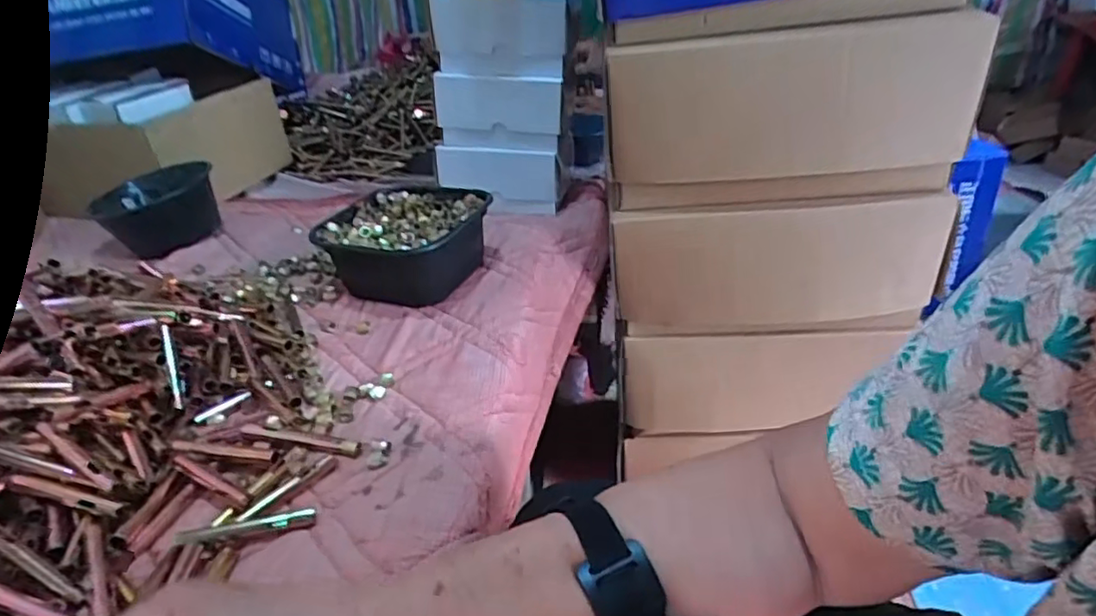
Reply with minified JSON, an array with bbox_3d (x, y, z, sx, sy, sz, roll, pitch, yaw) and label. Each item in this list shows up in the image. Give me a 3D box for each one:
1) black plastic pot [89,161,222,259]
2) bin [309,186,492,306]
[{"bbox_3d":[-0.537,-0.137,0.875,0.139,0.092,0.175,-21,34,-27],"label":"black plastic pot"},{"bbox_3d":[-0.162,-0.072,0.730,0.164,0.083,0.163,3,31,12],"label":"bin"}]

